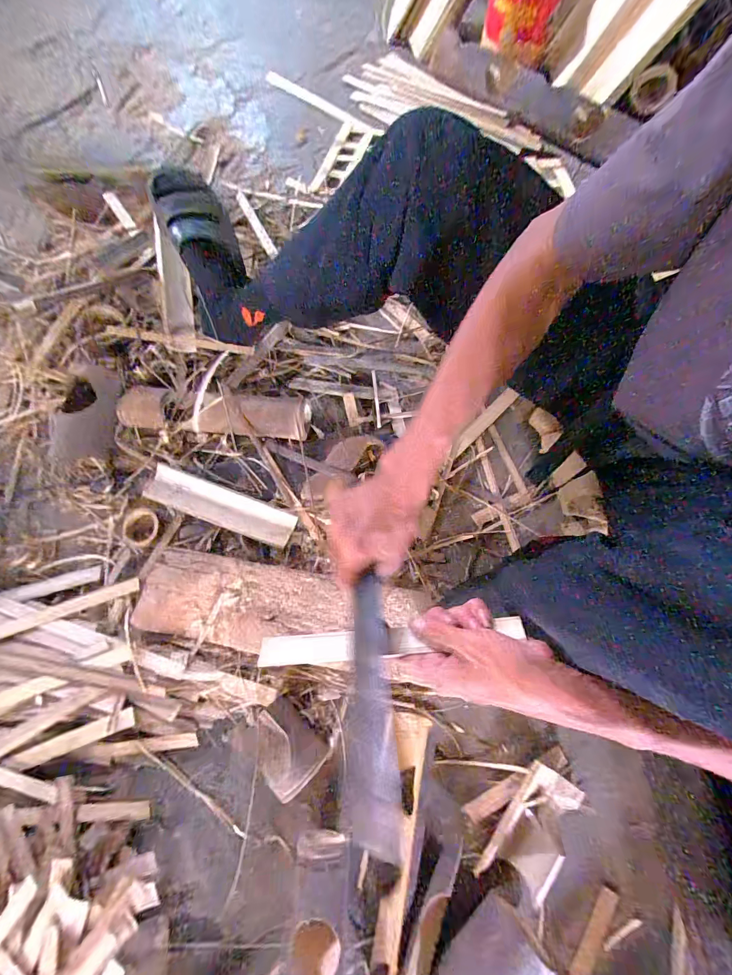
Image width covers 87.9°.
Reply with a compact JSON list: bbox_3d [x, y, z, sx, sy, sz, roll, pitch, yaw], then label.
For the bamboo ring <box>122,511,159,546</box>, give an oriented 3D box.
[{"bbox_3d":[-0.355,0.063,0.597,0.062,0.009,0.058,0,74,1],"label":"bamboo ring"}]

